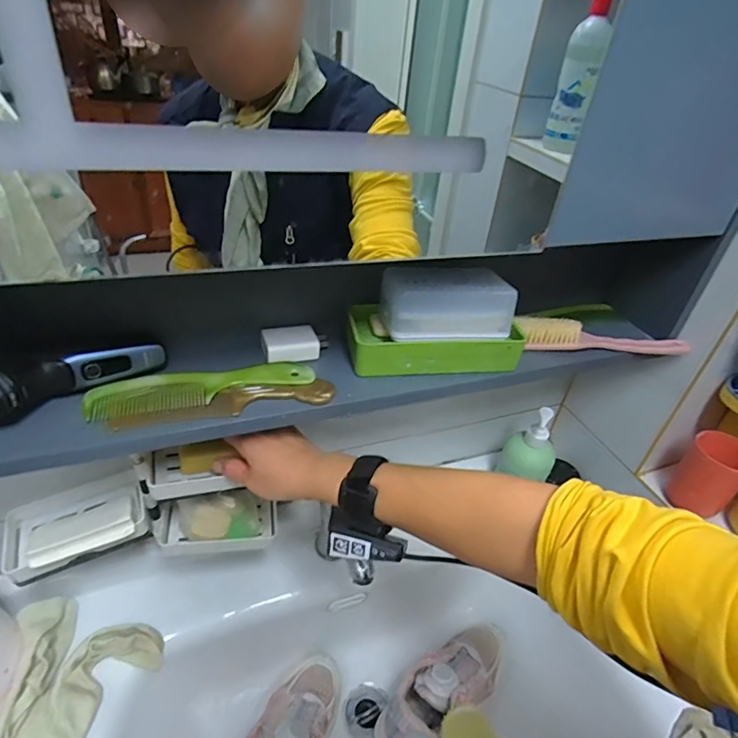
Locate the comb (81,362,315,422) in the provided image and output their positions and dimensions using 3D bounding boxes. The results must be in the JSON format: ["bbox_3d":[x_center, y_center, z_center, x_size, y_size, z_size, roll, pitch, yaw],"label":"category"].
[{"bbox_3d":[-0.147,0.017,0.439,0.190,0.011,0.042,-9,40,-20],"label":"comb"}]

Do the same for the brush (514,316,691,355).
[{"bbox_3d":[0.274,-0.038,0.570,0.212,0.033,0.023,1,37,-8],"label":"brush"}]

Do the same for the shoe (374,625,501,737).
[{"bbox_3d":[0.098,0.419,0.637,0.196,0.079,0.078,-21,45,-32],"label":"shoe"}]

